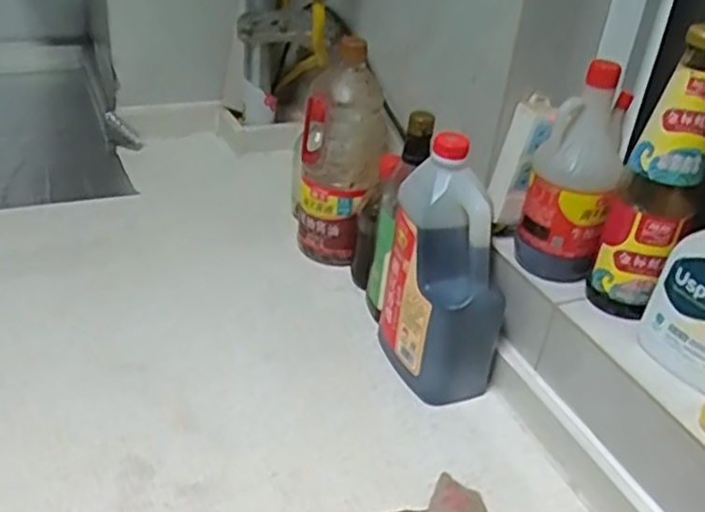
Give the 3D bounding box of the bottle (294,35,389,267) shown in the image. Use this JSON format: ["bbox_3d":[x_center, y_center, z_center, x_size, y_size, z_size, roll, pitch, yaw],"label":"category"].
[{"bbox_3d":[-0.015,-0.129,0.950,0.111,0.266,0.127,5,33,-2],"label":"bottle"}]

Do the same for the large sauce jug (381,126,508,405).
[{"bbox_3d":[0.097,0.022,0.747,0.095,0.249,0.125,-6,35,-19],"label":"large sauce jug"}]

